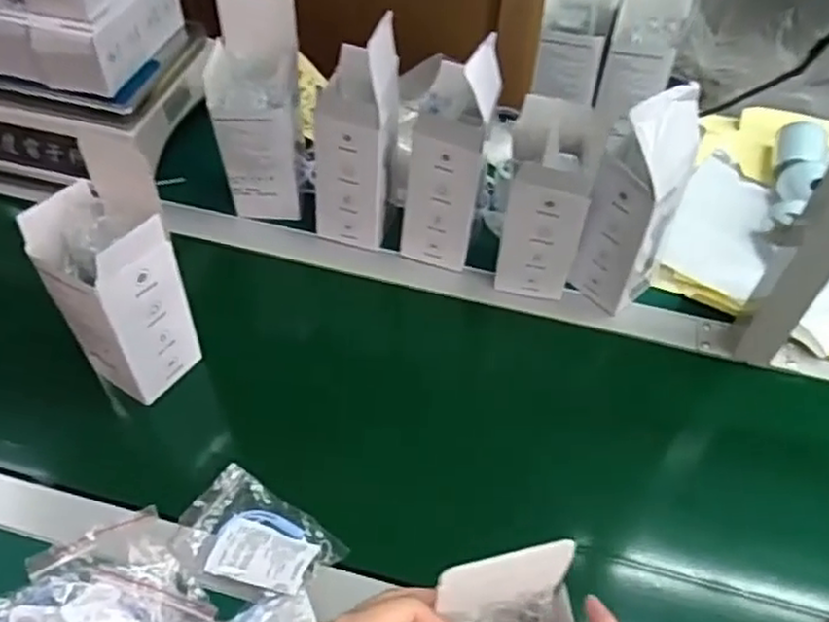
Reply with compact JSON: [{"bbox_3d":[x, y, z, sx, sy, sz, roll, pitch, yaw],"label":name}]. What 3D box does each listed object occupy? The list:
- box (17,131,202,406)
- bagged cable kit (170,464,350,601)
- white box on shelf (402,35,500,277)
[{"bbox_3d":[-0.254,-0.025,0.608,0.086,0.208,0.081,30,55,19],"label":"box"},{"bbox_3d":[-0.130,0.187,0.579,0.121,0.028,0.088,28,55,17],"label":"bagged cable kit"},{"bbox_3d":[0.038,-0.155,0.715,0.076,0.231,0.090,12,52,5],"label":"white box on shelf"}]

